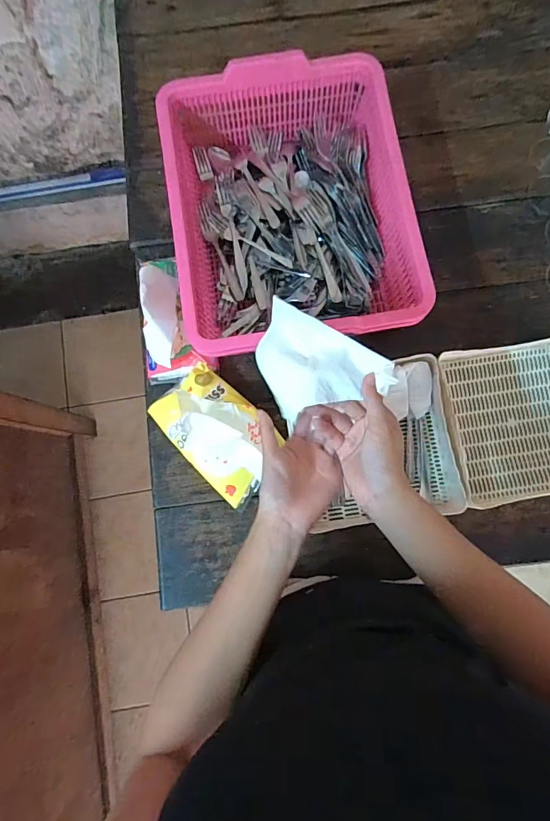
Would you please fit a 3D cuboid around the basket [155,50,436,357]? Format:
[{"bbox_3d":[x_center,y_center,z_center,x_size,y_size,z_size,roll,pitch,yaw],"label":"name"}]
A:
[{"bbox_3d":[0.019,-0.272,0.603,0.309,0.118,0.390,-9,80,0],"label":"basket"}]

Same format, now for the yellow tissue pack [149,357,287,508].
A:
[{"bbox_3d":[-0.078,0.030,0.594,0.114,0.068,0.190,-43,82,-5],"label":"yellow tissue pack"}]

